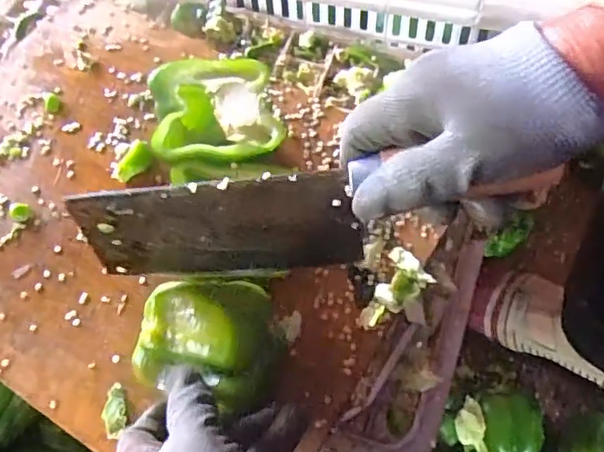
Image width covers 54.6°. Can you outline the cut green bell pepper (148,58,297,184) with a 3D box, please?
[{"bbox_3d":[-0.059,-0.068,0.427,0.085,0.059,0.091,-9,65,-2],"label":"cut green bell pepper"}]

